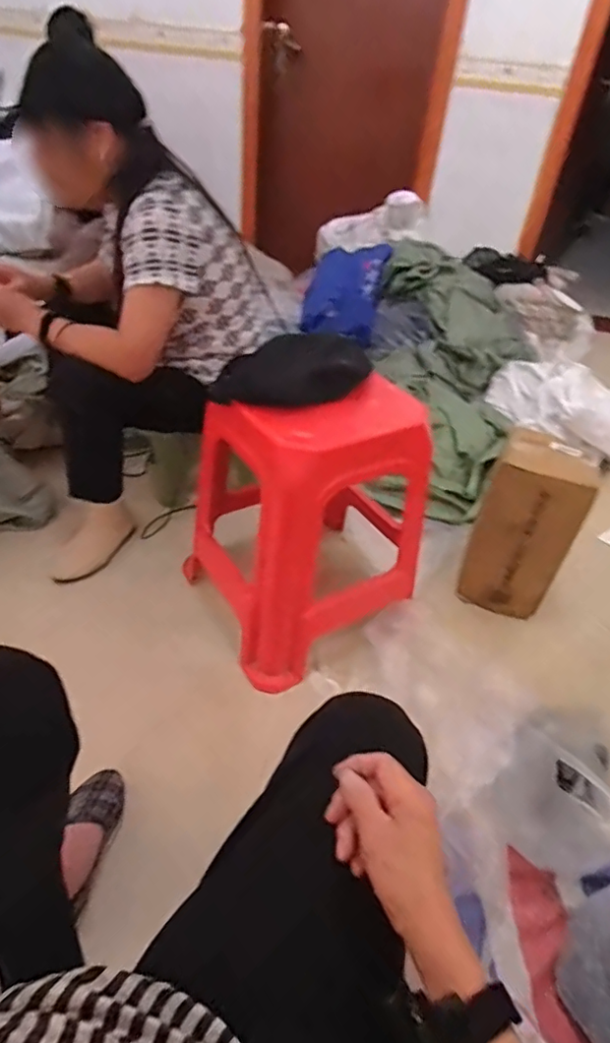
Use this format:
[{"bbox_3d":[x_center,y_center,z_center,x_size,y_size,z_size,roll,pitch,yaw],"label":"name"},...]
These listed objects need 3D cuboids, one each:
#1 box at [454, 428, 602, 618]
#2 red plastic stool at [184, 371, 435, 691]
[{"bbox_3d":[0.448,0.017,1.164,0.184,0.361,0.140,20,40,16],"label":"box"},{"bbox_3d":[-0.006,-0.021,1.079,0.359,0.469,0.378,-20,46,-29],"label":"red plastic stool"}]

